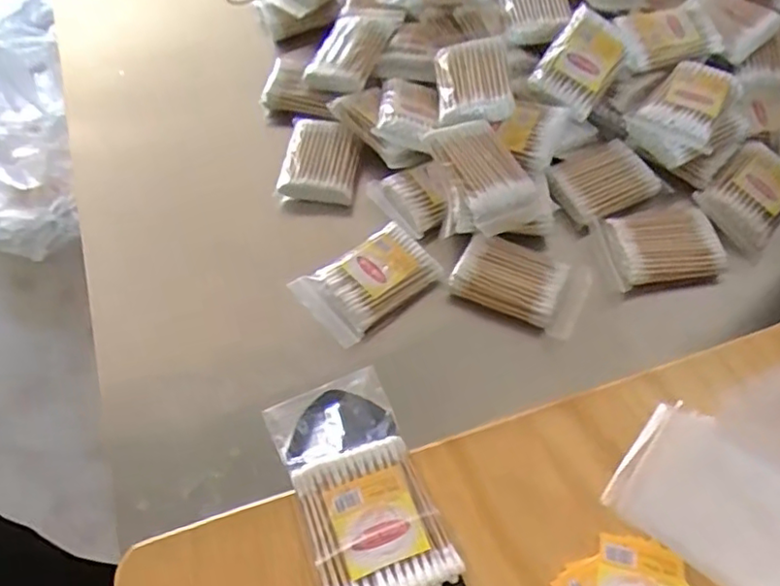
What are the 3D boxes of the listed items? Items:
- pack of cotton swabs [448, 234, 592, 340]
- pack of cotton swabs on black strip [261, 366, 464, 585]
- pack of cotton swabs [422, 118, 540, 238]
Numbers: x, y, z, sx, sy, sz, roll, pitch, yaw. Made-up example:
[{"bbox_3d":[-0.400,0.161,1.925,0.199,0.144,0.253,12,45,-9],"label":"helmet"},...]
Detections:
[{"bbox_3d":[0.092,-0.009,0.437,0.088,0.019,0.054,21,60,13],"label":"pack of cotton swabs"},{"bbox_3d":[-0.017,0.096,0.312,0.063,0.016,0.120,-20,58,-11],"label":"pack of cotton swabs on black strip"},{"bbox_3d":[0.069,-0.085,0.452,0.057,0.028,0.089,-20,58,-11],"label":"pack of cotton swabs"}]

